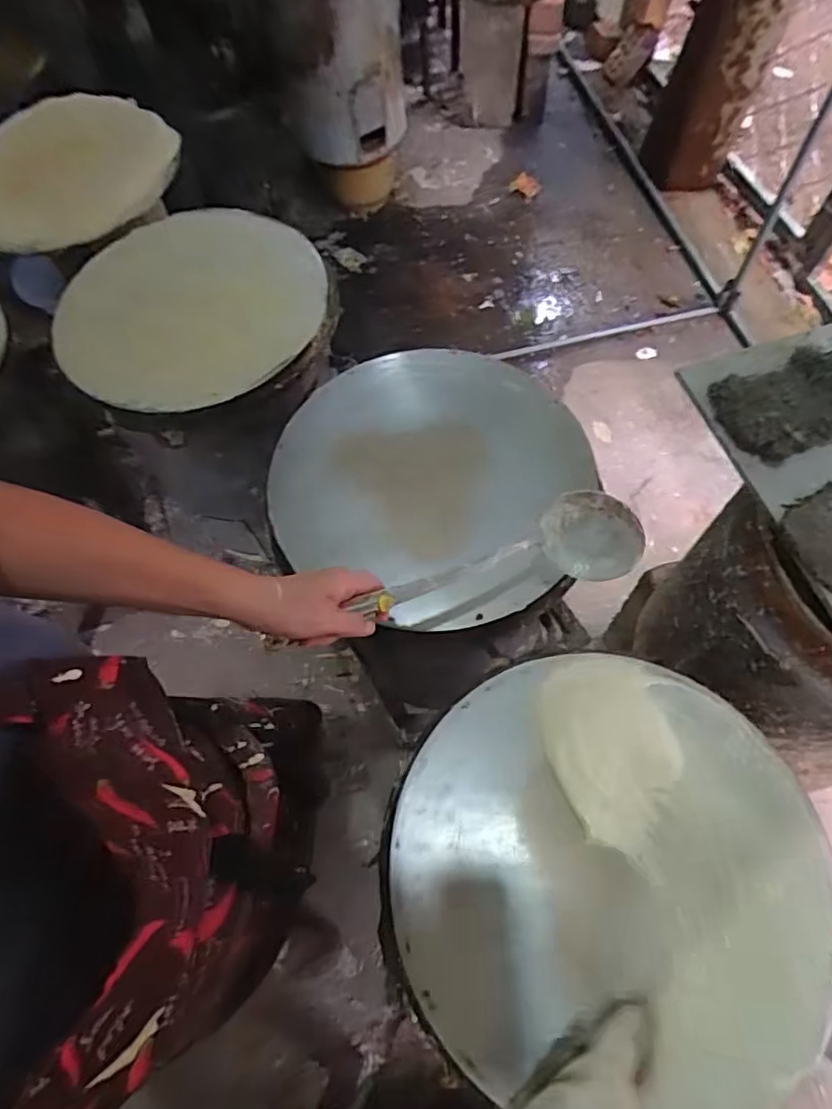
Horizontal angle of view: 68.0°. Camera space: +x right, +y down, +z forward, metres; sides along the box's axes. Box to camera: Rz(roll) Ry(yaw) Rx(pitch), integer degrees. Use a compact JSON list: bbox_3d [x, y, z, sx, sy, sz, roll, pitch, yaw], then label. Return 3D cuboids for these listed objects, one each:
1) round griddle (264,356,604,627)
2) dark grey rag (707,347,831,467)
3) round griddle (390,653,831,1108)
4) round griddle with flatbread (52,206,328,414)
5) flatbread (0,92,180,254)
[{"bbox_3d":[0.013,-0.099,0.757,0.366,0.054,0.365,0,64,1],"label":"round griddle"},{"bbox_3d":[0.399,-0.158,0.648,0.142,0.039,0.113,-12,64,-5],"label":"dark grey rag"},{"bbox_3d":[0.171,0.274,0.549,0.368,0.043,0.363,0,64,1],"label":"round griddle"},{"bbox_3d":[-0.328,-0.382,0.896,0.378,0.034,0.393,0,64,1],"label":"round griddle with flatbread"},{"bbox_3d":[-0.631,-0.676,1.080,0.384,0.058,0.384,0,64,1],"label":"flatbread"}]

